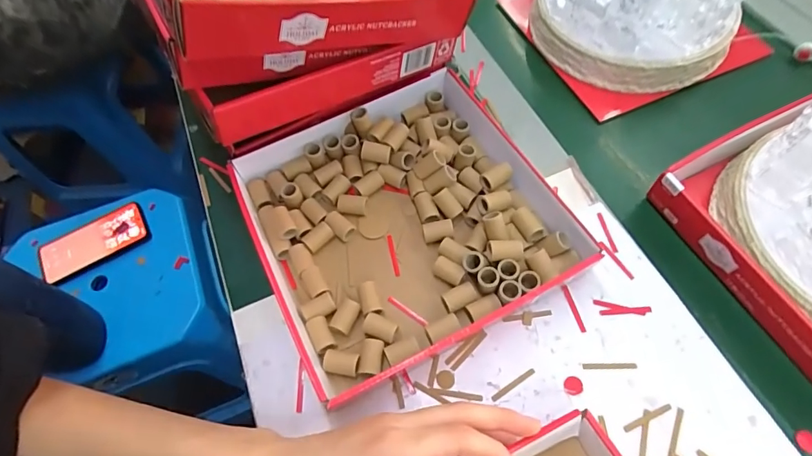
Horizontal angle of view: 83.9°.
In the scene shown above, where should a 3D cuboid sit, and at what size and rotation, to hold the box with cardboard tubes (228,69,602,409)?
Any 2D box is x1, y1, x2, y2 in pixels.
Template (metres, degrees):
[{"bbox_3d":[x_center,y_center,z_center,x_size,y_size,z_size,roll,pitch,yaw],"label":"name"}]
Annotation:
[{"bbox_3d":[-0.001,-0.007,0.389,0.240,0.042,0.237,-25,62,-9],"label":"box with cardboard tubes"}]

